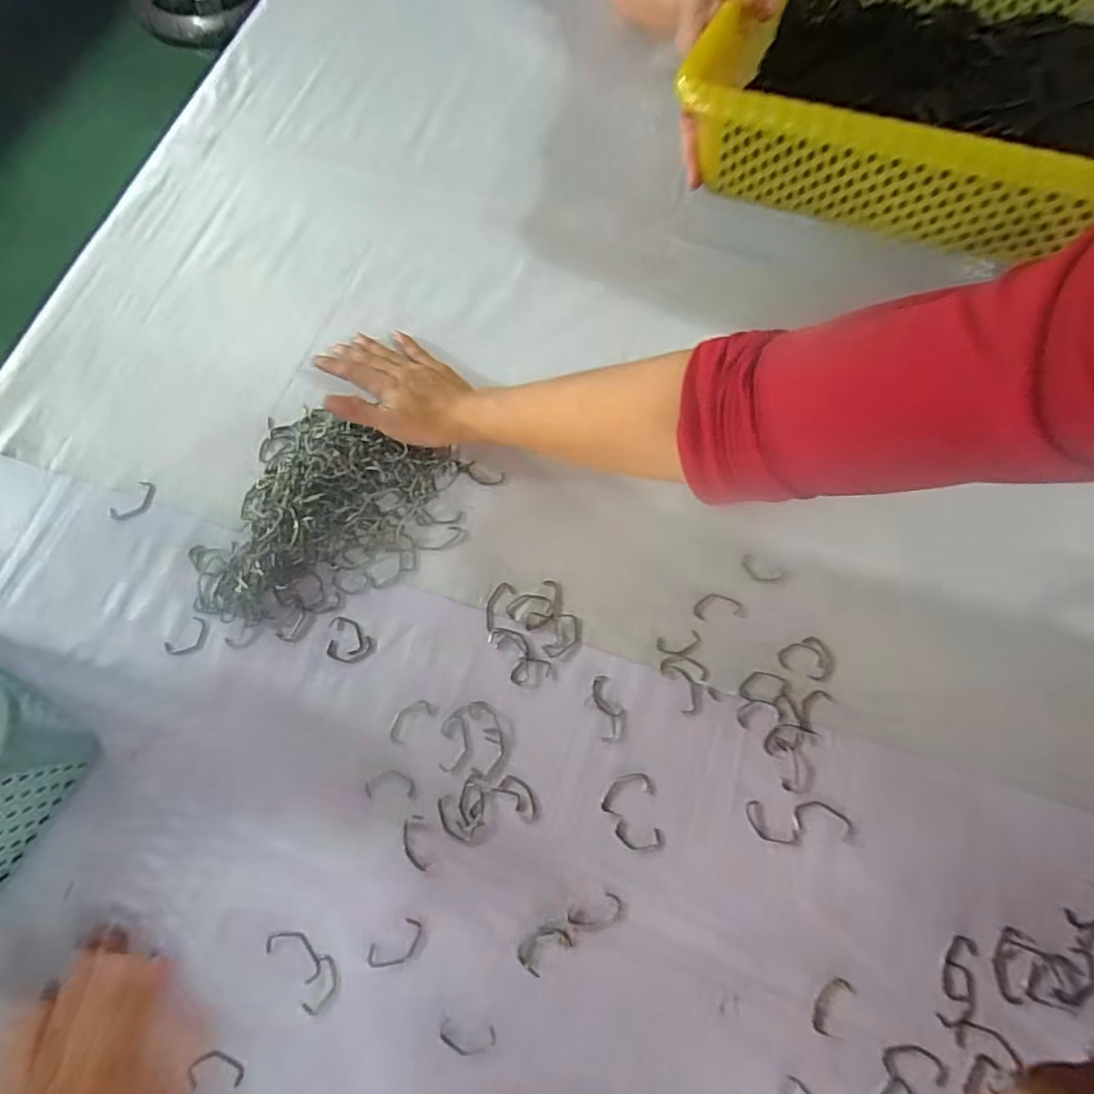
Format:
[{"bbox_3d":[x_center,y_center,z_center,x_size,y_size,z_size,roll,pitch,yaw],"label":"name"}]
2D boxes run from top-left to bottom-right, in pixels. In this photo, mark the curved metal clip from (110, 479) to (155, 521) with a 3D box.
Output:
[{"bbox_3d":[-0.355,-0.038,0.497,0.023,0.004,0.043,41,78,13],"label":"curved metal clip"}]

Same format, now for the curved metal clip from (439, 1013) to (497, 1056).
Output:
[{"bbox_3d":[-0.052,0.319,0.374,0.037,0.004,0.018,9,74,4],"label":"curved metal clip"}]

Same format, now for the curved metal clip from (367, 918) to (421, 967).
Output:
[{"bbox_3d":[-0.102,0.271,0.390,0.041,0.004,0.021,-34,75,-8],"label":"curved metal clip"}]

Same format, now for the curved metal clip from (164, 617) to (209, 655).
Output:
[{"bbox_3d":[-0.284,0.073,0.458,0.024,0.004,0.038,42,79,13],"label":"curved metal clip"}]

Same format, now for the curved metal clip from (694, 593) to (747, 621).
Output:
[{"bbox_3d":[0.136,0.046,0.453,0.040,0.004,0.020,-3,73,1],"label":"curved metal clip"}]

